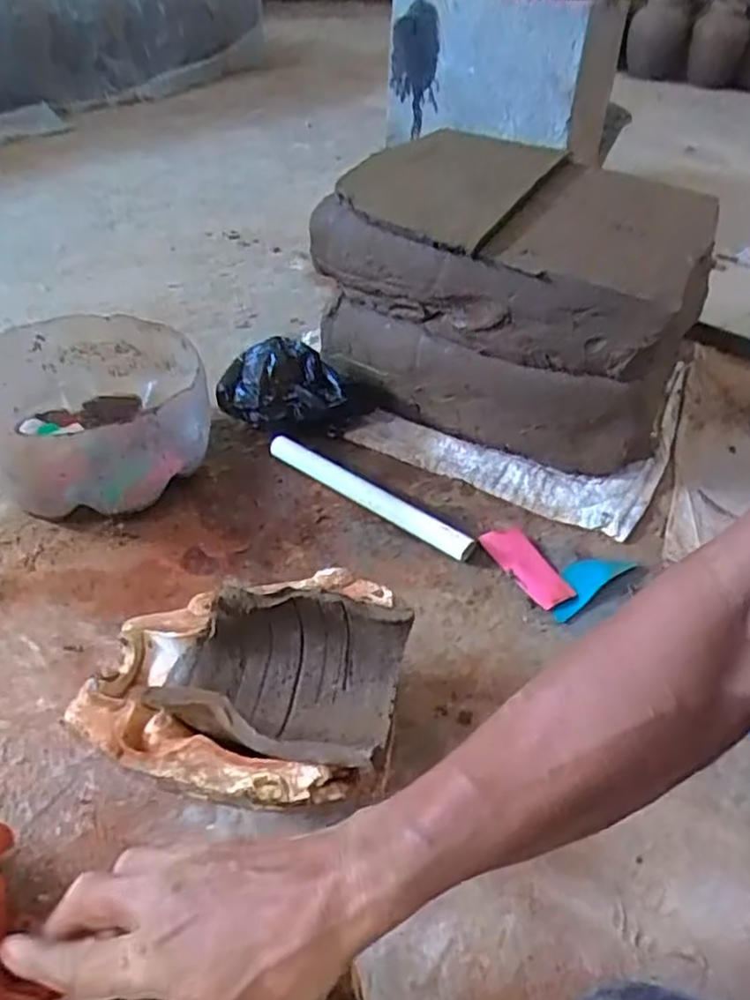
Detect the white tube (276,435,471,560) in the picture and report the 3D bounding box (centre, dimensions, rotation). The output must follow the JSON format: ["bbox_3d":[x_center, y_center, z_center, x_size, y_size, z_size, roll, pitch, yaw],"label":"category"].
[{"bbox_3d":[-0.009,-0.006,0.765,0.265,0.024,0.023,29,47,25],"label":"white tube"}]

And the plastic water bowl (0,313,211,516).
[{"bbox_3d":[-0.305,-0.088,0.761,0.232,0.129,0.242,2,41,-2],"label":"plastic water bowl"}]

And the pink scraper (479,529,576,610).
[{"bbox_3d":[0.153,0.066,0.713,0.049,0.008,0.106,-15,45,-21],"label":"pink scraper"}]

